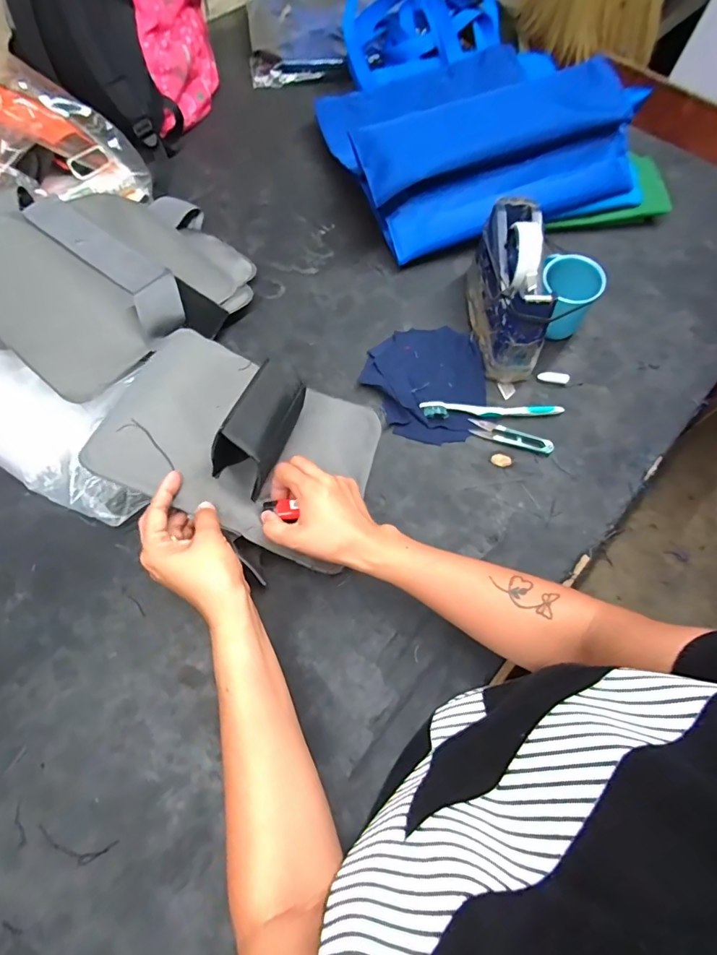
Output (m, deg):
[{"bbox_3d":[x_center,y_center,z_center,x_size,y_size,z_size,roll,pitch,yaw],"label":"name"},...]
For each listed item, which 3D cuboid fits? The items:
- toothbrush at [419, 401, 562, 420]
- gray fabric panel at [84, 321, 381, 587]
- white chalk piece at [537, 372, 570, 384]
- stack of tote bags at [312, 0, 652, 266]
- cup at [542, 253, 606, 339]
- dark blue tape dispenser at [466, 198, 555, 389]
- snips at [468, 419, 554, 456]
[{"bbox_3d":[0.165,-0.083,0.564,0.173,0.014,0.020,-2,65,-3],"label":"toothbrush"},{"bbox_3d":[-0.115,-0.047,0.483,0.246,0.136,0.214,16,65,5],"label":"gray fabric panel"},{"bbox_3d":[0.252,-0.130,0.590,0.036,0.015,0.014,17,65,6],"label":"white chalk piece"},{"bbox_3d":[0.157,-0.610,0.741,0.418,0.152,0.540,-12,66,-8],"label":"stack of tote bags"},{"bbox_3d":[0.262,-0.229,0.598,0.076,0.094,0.073,1,65,-2],"label":"cup"},{"bbox_3d":[0.189,-0.240,0.578,0.066,0.121,0.200,0,65,-2],"label":"dark blue tape dispenser"},{"bbox_3d":[0.185,-0.049,0.556,0.101,0.008,0.021,18,65,6],"label":"snips"}]

